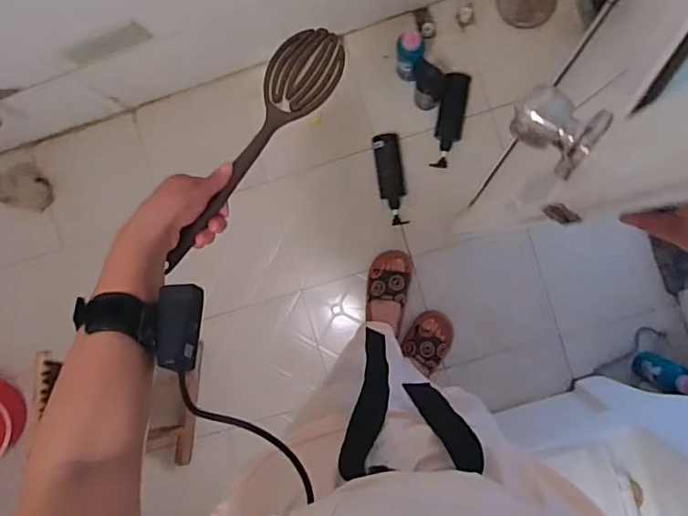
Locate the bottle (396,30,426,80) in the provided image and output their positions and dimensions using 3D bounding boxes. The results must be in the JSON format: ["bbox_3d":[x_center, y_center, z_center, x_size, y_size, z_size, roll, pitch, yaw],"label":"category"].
[{"bbox_3d":[0.151,-0.460,1.253,0.060,0.192,0.060,1,97,8],"label":"bottle"}]

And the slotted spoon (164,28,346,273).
[{"bbox_3d":[-0.093,-0.131,0.607,0.075,0.026,0.332,26,69,3],"label":"slotted spoon"}]

